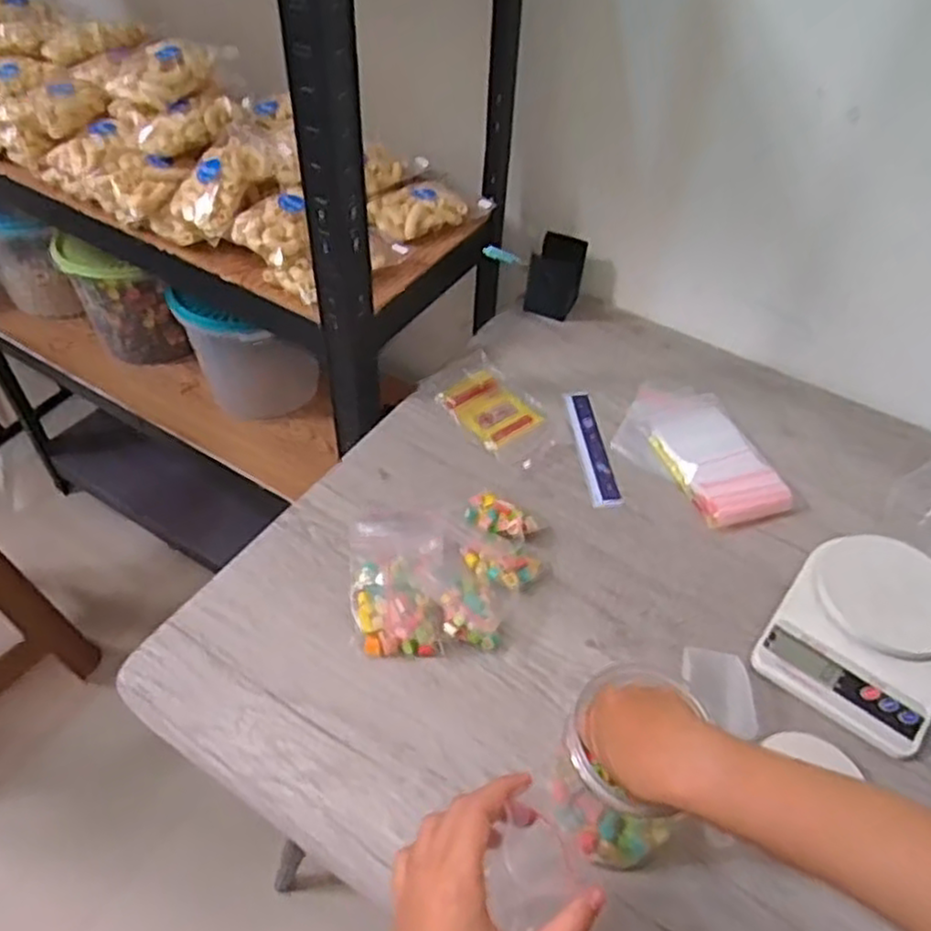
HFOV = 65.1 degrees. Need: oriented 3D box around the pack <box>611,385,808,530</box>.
[{"bbox_3d":[0.237,-0.016,0.742,0.129,0.022,0.188,-15,51,-17],"label":"pack"}]

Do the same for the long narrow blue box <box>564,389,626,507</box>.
[{"bbox_3d":[0.131,-0.021,0.757,0.031,0.006,0.156,-3,48,-6],"label":"long narrow blue box"}]

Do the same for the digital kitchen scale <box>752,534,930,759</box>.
[{"bbox_3d":[0.333,0.130,0.598,0.126,0.027,0.171,32,54,23],"label":"digital kitchen scale"}]

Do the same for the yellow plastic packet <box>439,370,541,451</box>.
[{"bbox_3d":[0.027,-0.065,0.778,0.077,0.016,0.095,-33,58,-28],"label":"yellow plastic packet"}]

